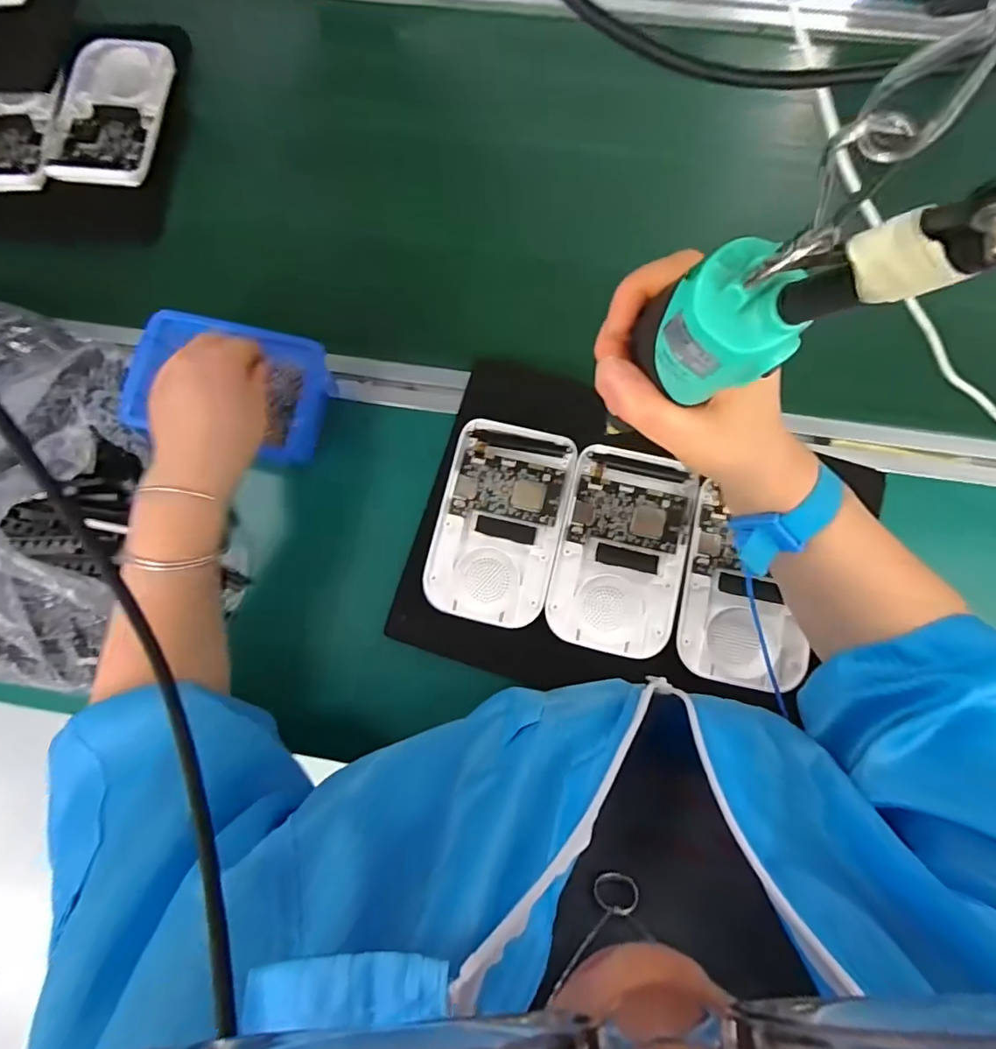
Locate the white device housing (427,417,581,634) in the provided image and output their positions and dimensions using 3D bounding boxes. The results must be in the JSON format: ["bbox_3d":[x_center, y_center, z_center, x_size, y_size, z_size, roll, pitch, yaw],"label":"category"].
[{"bbox_3d":[0.001,-0.002,0.402,0.098,0.015,0.155,13,78,4],"label":"white device housing"}]

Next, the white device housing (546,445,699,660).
[{"bbox_3d":[0.098,0.019,0.397,0.097,0.012,0.157,13,78,4],"label":"white device housing"}]

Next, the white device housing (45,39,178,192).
[{"bbox_3d":[-0.380,-0.402,0.493,0.100,0.020,0.158,10,84,6],"label":"white device housing"}]

